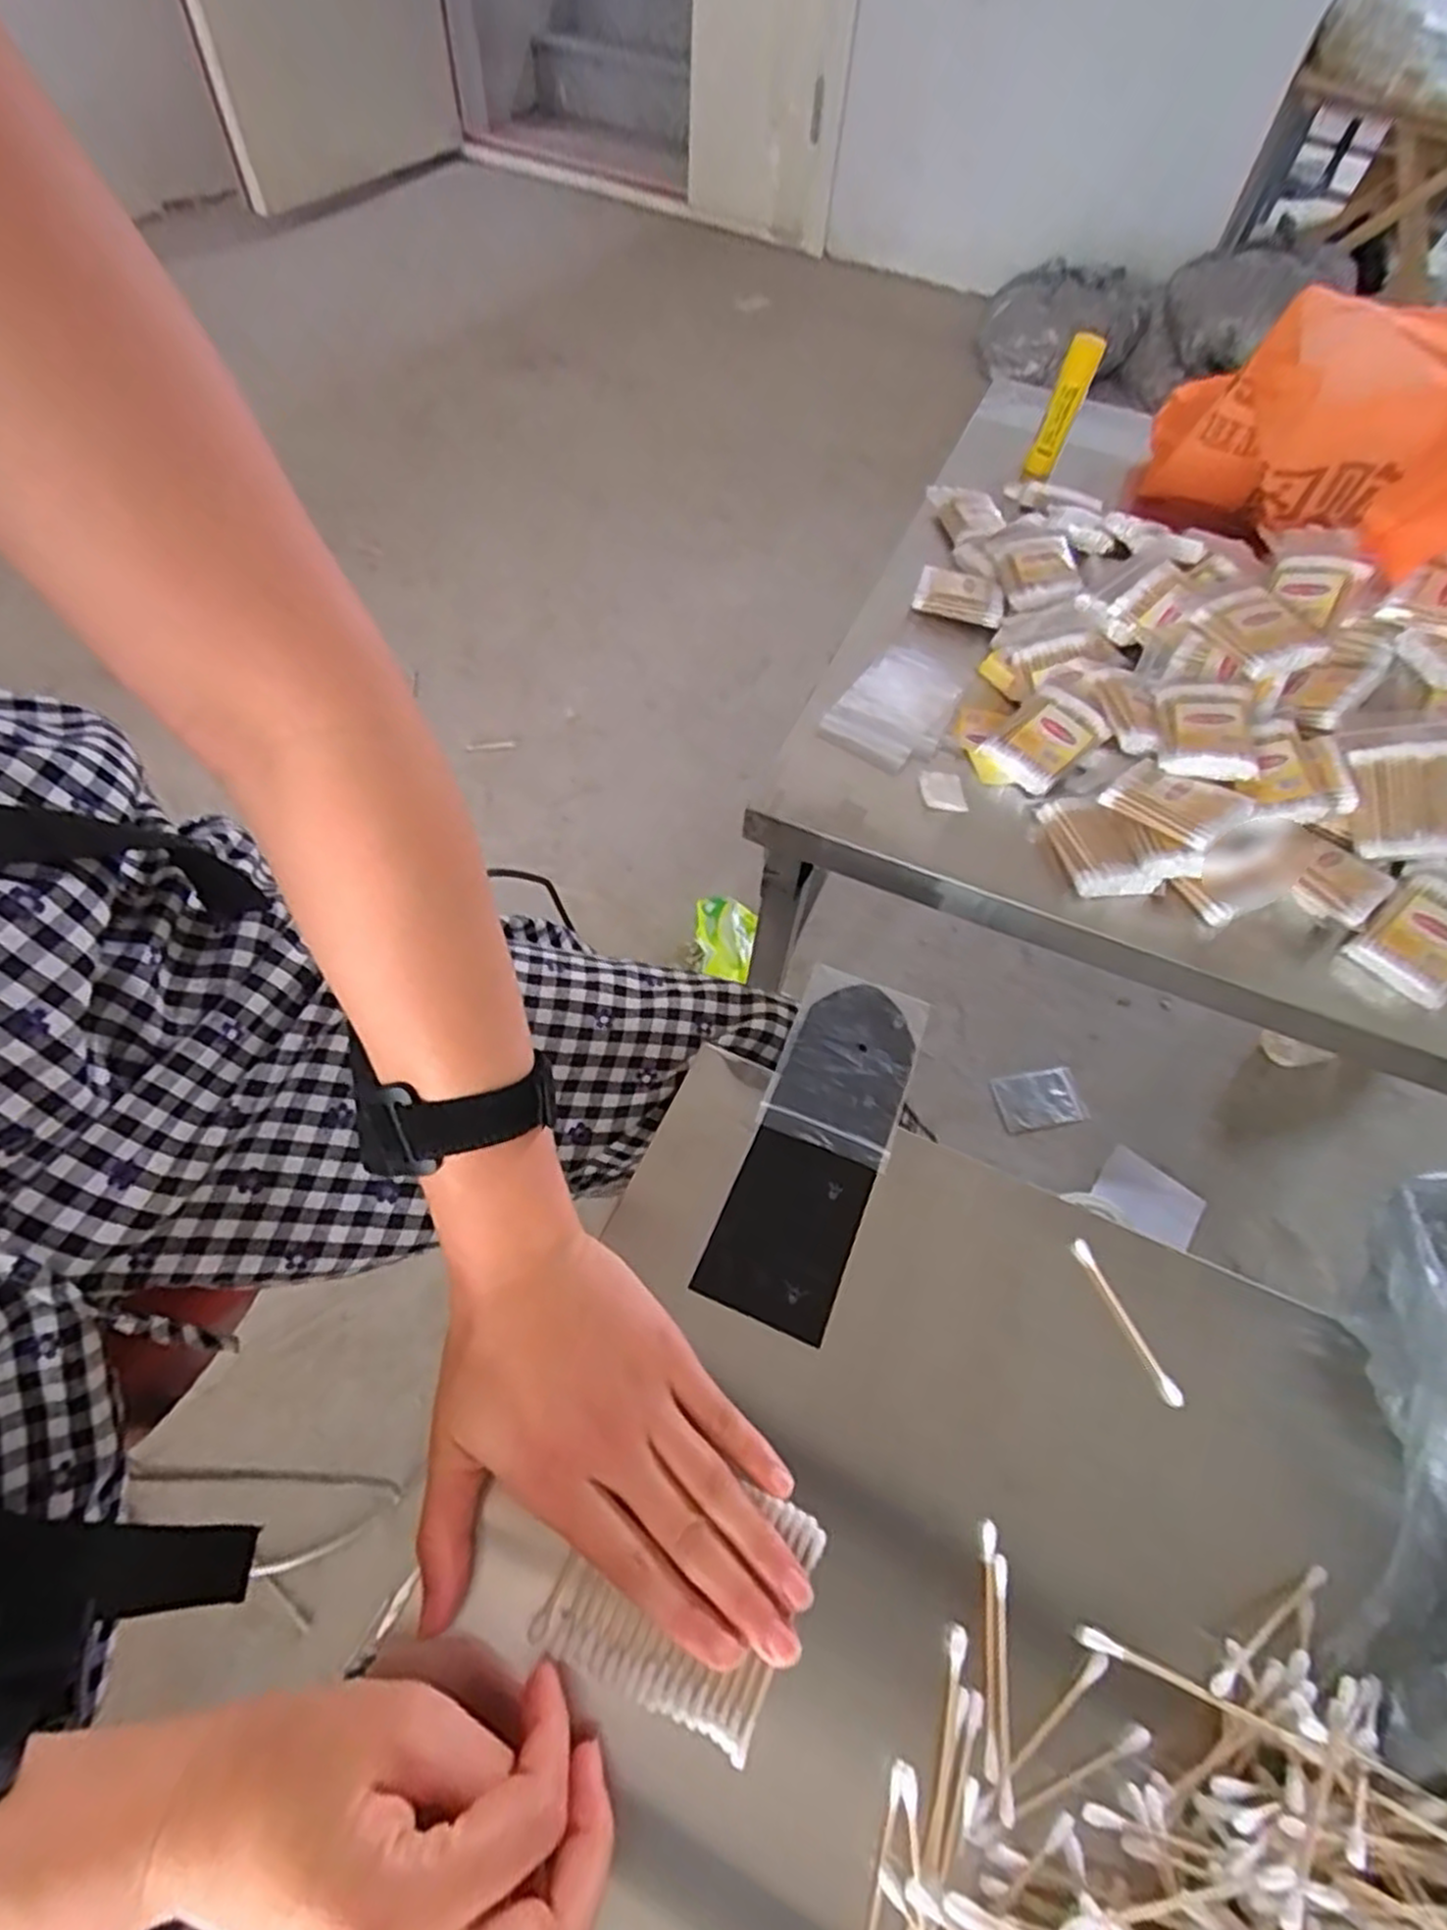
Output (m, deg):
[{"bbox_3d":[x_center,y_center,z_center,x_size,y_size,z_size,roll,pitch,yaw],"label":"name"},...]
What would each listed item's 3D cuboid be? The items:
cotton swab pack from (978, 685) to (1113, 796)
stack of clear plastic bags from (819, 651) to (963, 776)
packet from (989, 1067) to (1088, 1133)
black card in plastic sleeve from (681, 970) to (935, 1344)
[{"bbox_3d":[0.223,-0.156,0.547,0.060,0.037,0.068,37,63,18],"label":"cotton swab pack"},{"bbox_3d":[0.133,-0.196,0.580,0.077,0.015,0.134,28,60,13],"label":"stack of clear plastic bags"},{"bbox_3d":[0.375,0.159,0.929,0.107,0.008,0.068,-9,59,-9],"label":"packet"},{"bbox_3d":[0.049,0.082,0.387,0.065,0.010,0.184,20,59,9],"label":"black card in plastic sleeve"}]

